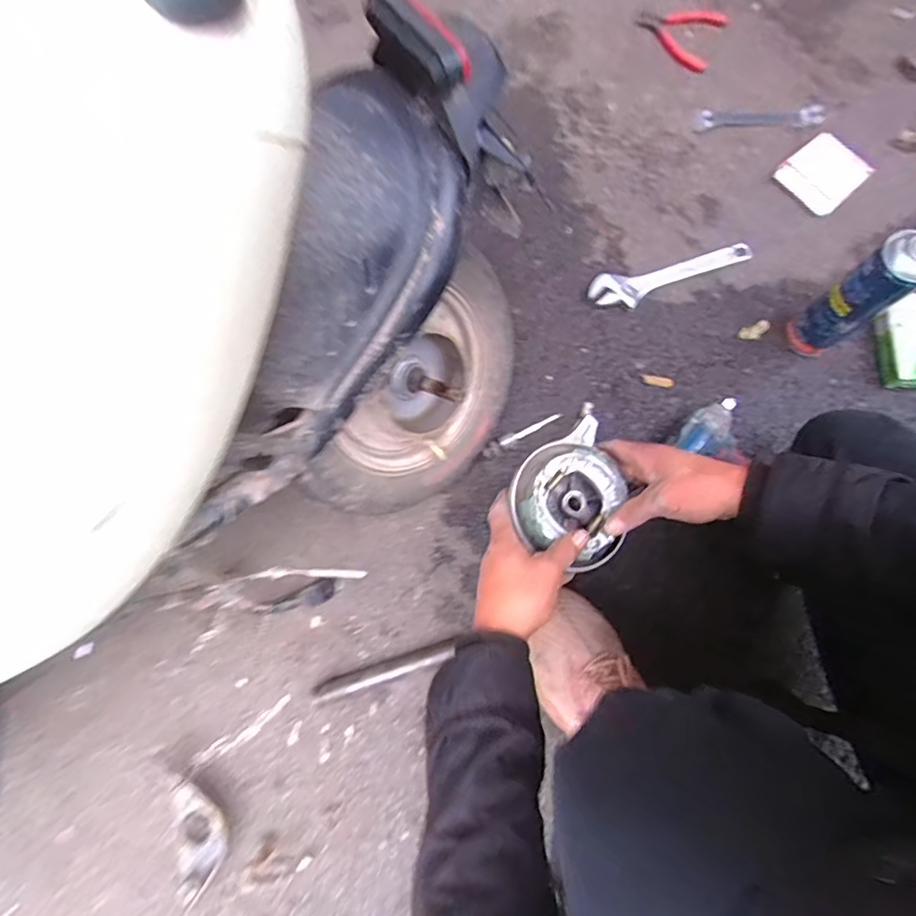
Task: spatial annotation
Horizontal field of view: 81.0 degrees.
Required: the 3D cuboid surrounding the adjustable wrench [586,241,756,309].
[{"bbox_3d":[0.316,-0.267,0.793,0.238,0.017,0.054,-13,77,-1],"label":"adjustable wrench"}]

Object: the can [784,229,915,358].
[{"bbox_3d":[0.486,-0.194,0.650,0.061,0.219,0.060,0,78,2],"label":"can"}]

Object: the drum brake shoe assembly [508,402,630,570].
[{"bbox_3d":[0.119,0.040,0.535,0.136,0.037,0.126,0,77,1],"label":"drum brake shoe assembly"}]

